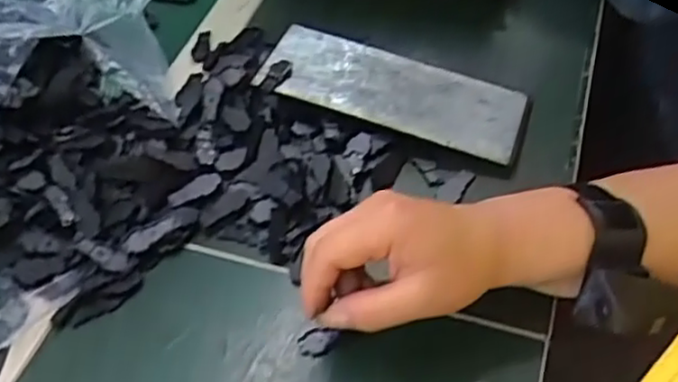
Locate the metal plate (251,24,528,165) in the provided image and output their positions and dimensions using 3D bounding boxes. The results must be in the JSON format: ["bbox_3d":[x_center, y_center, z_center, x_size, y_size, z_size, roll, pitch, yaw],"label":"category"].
[{"bbox_3d":[0.042,-0.078,0.522,0.190,0.010,0.081,19,50,6],"label":"metal plate"}]

